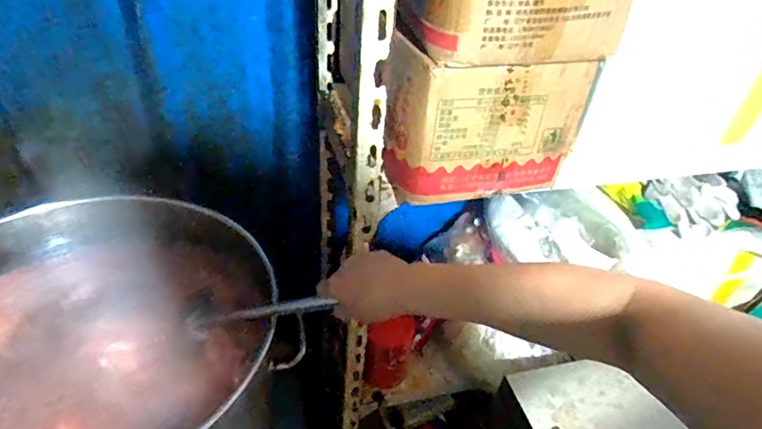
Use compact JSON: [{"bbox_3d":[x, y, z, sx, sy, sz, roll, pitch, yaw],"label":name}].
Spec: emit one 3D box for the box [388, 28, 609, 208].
[{"bbox_3d":[0.124,-0.113,0.575,0.238,0.166,0.102,-10,41,-20],"label":"box"}]

